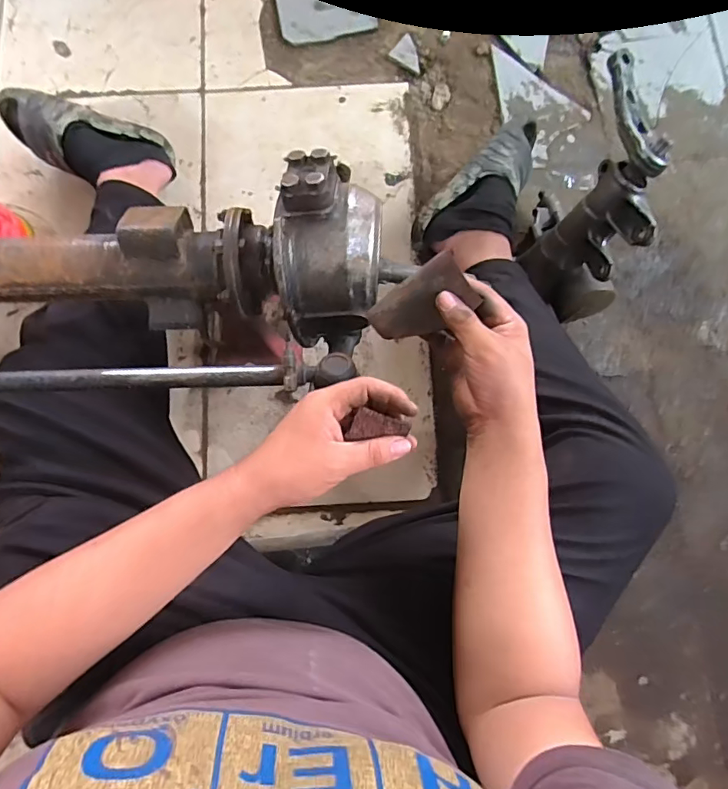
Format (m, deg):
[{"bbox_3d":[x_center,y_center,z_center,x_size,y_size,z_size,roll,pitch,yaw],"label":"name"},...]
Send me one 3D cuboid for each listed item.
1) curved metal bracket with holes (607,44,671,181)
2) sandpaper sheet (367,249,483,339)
[{"bbox_3d":[0.344,-0.358,0.633,0.033,0.029,0.170,-13,81,-2],"label":"curved metal bracket with holes"},{"bbox_3d":[0.052,-0.081,0.456,0.100,0.008,0.051,-36,102,33],"label":"sandpaper sheet"}]

